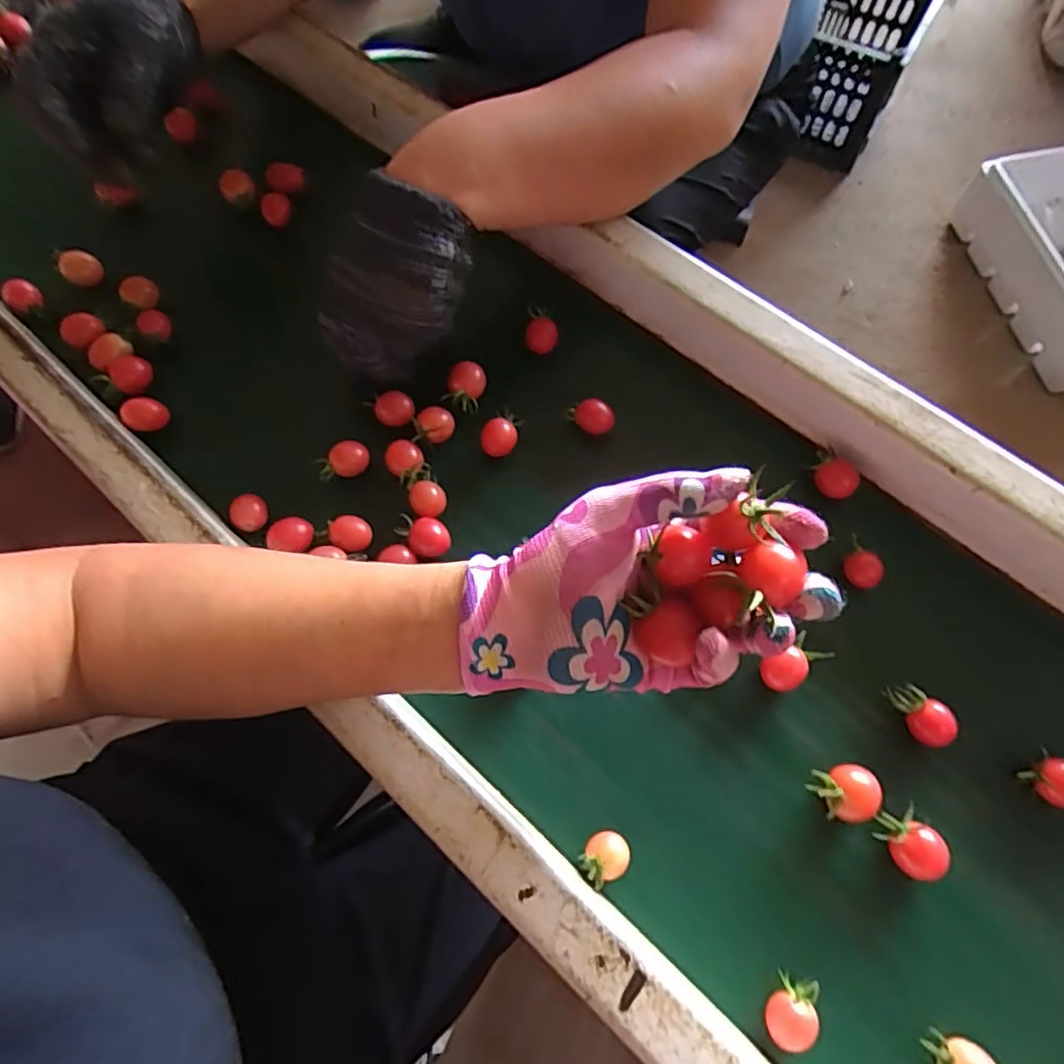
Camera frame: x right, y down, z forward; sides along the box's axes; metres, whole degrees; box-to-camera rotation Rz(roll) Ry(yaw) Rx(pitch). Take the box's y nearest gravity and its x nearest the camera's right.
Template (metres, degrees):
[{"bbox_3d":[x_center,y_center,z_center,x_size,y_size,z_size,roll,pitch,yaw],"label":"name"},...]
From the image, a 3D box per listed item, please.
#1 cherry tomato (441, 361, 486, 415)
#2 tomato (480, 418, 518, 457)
[{"bbox_3d":[-0.046,-0.103,0.451,0.022,0.020,0.030,19,70,9],"label":"cherry tomato"},{"bbox_3d":[-0.022,-0.065,0.435,0.024,0.018,0.021,-7,68,-1],"label":"tomato"}]

